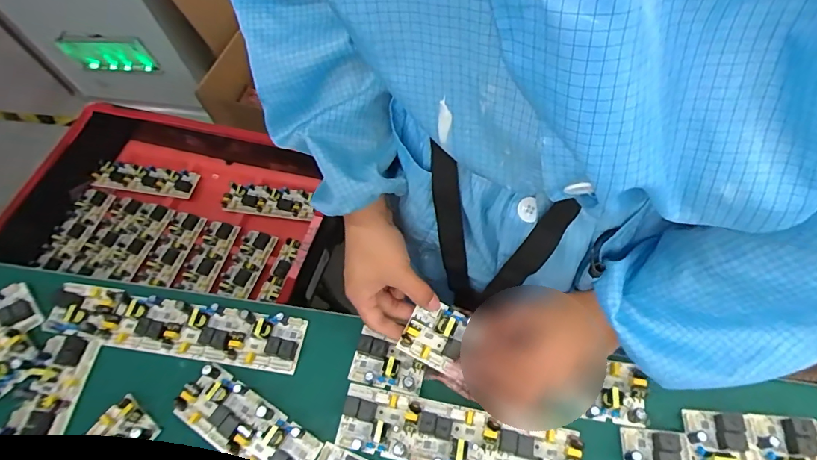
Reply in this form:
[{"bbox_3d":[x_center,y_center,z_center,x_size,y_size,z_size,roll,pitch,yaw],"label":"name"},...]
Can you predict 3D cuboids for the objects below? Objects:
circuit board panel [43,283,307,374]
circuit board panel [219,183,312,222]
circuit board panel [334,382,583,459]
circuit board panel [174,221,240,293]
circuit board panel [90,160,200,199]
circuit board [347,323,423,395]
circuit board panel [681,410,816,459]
[{"bbox_3d":[-0.281,0.110,0.518,0.316,0.021,0.062,7,64,9],"label":"circuit board panel"},{"bbox_3d":[-0.290,-0.061,0.918,0.203,0.020,0.063,9,64,10],"label":"circuit board panel"},{"bbox_3d":[0.047,0.206,0.440,0.236,0.021,0.060,9,64,10],"label":"circuit board panel"},{"bbox_3d":[-0.397,0.051,0.882,0.074,0.014,0.148,13,65,12],"label":"circuit board panel"},{"bbox_3d":[-0.604,-0.117,1.004,0.261,0.029,0.067,10,64,10],"label":"circuit board panel"},{"bbox_3d":[-0.023,0.144,0.480,0.080,0.022,0.053,15,65,13],"label":"circuit board"},{"bbox_3d":[0.330,0.213,0.410,0.120,0.016,0.078,2,63,6],"label":"circuit board panel"}]

